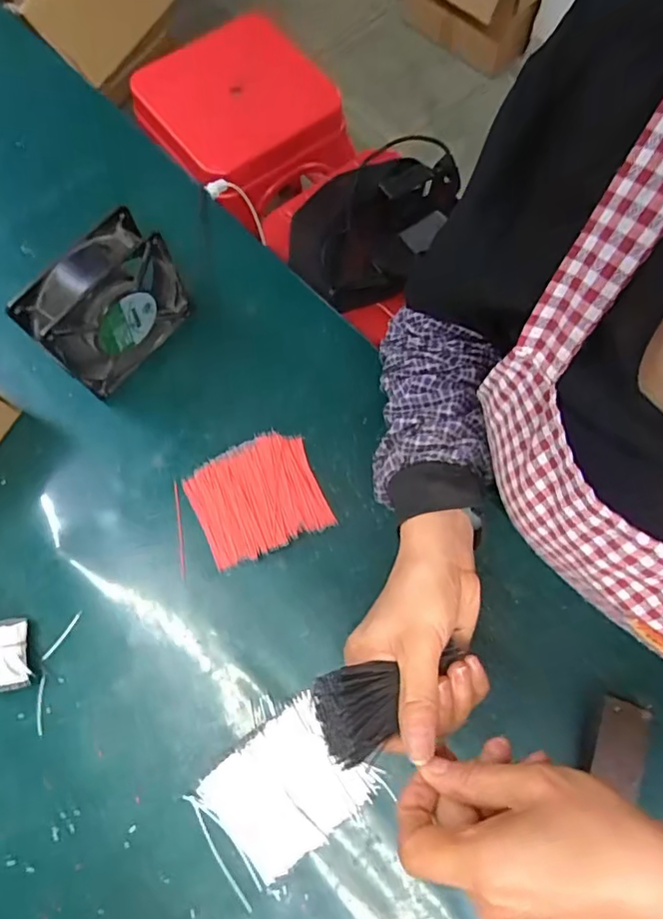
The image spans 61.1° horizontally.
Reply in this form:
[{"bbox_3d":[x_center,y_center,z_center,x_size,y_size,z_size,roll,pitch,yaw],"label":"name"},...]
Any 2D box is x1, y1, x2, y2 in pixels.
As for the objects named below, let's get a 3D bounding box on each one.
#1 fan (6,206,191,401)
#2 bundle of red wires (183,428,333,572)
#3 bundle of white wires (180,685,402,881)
[{"bbox_3d":[-0.181,-0.122,0.464,0.043,0.115,0.122,40,77,11],"label":"fan"},{"bbox_3d":[-0.063,0.031,0.477,0.104,0.018,0.092,-22,74,-7],"label":"bundle of red wires"},{"bbox_3d":[-0.032,0.238,0.412,0.108,0.016,0.088,-38,76,-11],"label":"bundle of white wires"}]

